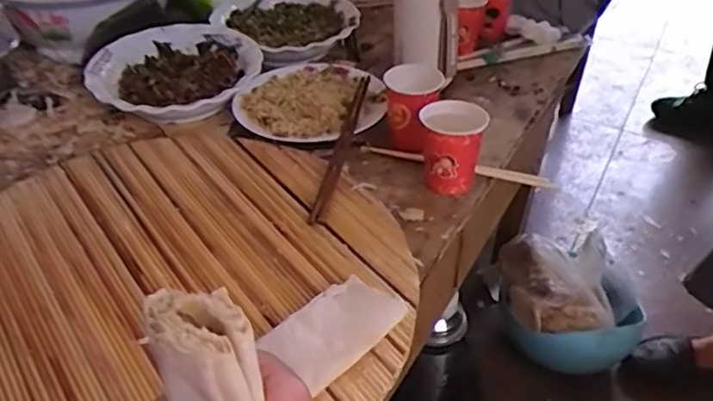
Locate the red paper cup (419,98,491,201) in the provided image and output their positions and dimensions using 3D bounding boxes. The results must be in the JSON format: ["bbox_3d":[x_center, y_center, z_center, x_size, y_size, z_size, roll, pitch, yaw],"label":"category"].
[{"bbox_3d":[0.104,-0.056,0.696,0.062,0.091,0.069,2,39,2],"label":"red paper cup"}]

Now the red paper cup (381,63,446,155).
[{"bbox_3d":[0.066,-0.113,0.775,0.069,0.084,0.072,0,38,0],"label":"red paper cup"}]

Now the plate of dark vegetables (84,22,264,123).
[{"bbox_3d":[-0.246,-0.178,0.870,0.218,0.050,0.212,0,37,0],"label":"plate of dark vegetables"}]

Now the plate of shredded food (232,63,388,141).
[{"bbox_3d":[-0.052,-0.134,0.827,0.186,0.022,0.190,22,42,27],"label":"plate of shredded food"}]

